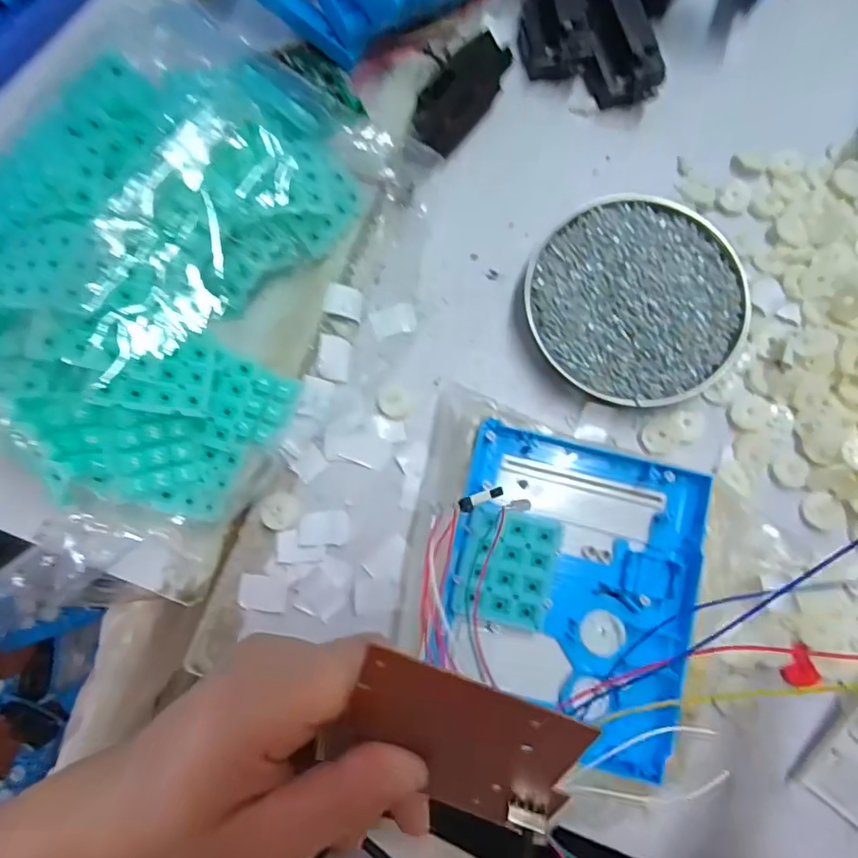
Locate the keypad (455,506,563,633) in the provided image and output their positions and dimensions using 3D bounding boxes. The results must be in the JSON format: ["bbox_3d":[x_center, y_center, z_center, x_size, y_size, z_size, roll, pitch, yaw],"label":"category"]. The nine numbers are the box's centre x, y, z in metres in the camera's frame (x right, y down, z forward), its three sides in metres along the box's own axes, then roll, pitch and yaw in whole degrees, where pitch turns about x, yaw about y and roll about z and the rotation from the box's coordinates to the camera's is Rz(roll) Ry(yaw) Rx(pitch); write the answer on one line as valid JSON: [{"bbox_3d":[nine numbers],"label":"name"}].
[{"bbox_3d":[0.044,0.077,0.294,0.050,0.013,0.060,11,81,2],"label":"keypad"}]

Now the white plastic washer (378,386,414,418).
[{"bbox_3d":[-0.022,-0.018,0.346,0.022,0.004,0.020,9,81,2],"label":"white plastic washer"}]

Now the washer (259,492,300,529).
[{"bbox_3d":[-0.095,0.052,0.335,0.023,0.004,0.022,19,81,3],"label":"washer"}]

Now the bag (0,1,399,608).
[{"bbox_3d":[-0.151,-0.089,0.315,0.193,0.091,0.299,21,81,4],"label":"bag"}]

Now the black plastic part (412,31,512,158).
[{"bbox_3d":[0.022,-0.227,0.367,0.035,0.030,0.082,41,83,7],"label":"black plastic part"}]

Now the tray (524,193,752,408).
[{"bbox_3d":[0.132,-0.082,0.342,0.133,0.030,0.133,0,81,0],"label":"tray"}]

